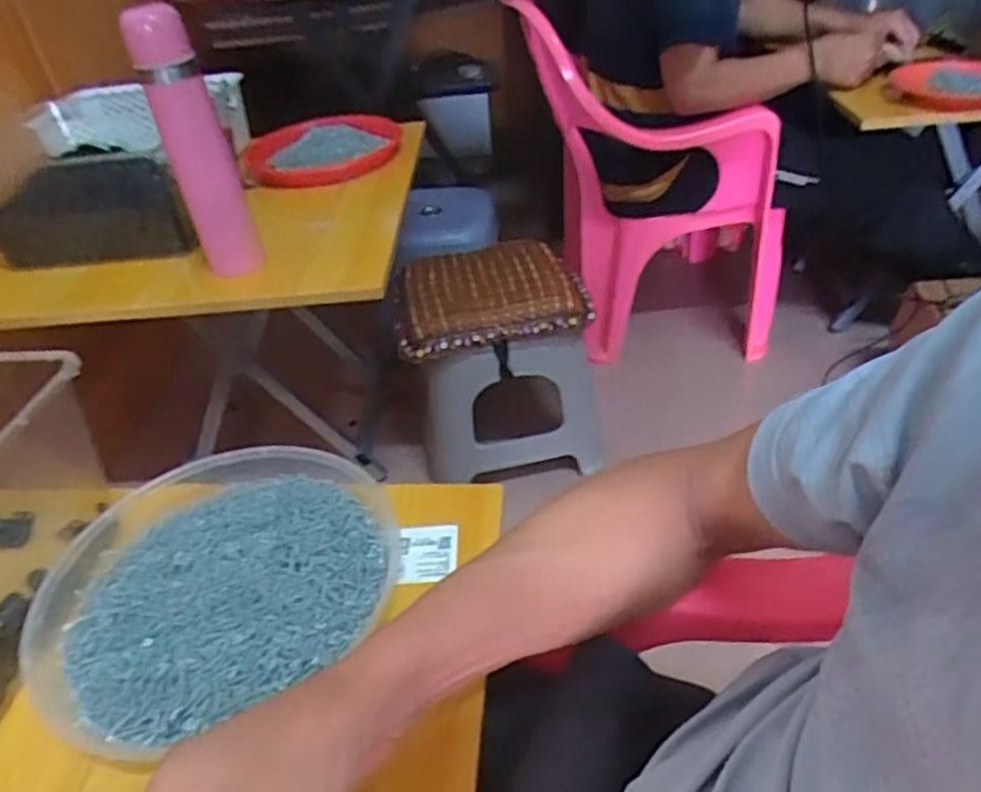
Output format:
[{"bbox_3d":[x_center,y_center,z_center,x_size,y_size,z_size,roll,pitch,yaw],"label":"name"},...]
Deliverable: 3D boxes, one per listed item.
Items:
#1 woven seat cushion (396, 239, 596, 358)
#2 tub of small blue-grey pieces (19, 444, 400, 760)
[{"bbox_3d":[-0.004,-0.167,1.118,0.303,0.044,0.249,-9,39,-3],"label":"woven seat cushion"},{"bbox_3d":[-0.182,0.116,0.468,0.223,0.039,0.199,-29,44,-26],"label":"tub of small blue-grey pieces"}]

